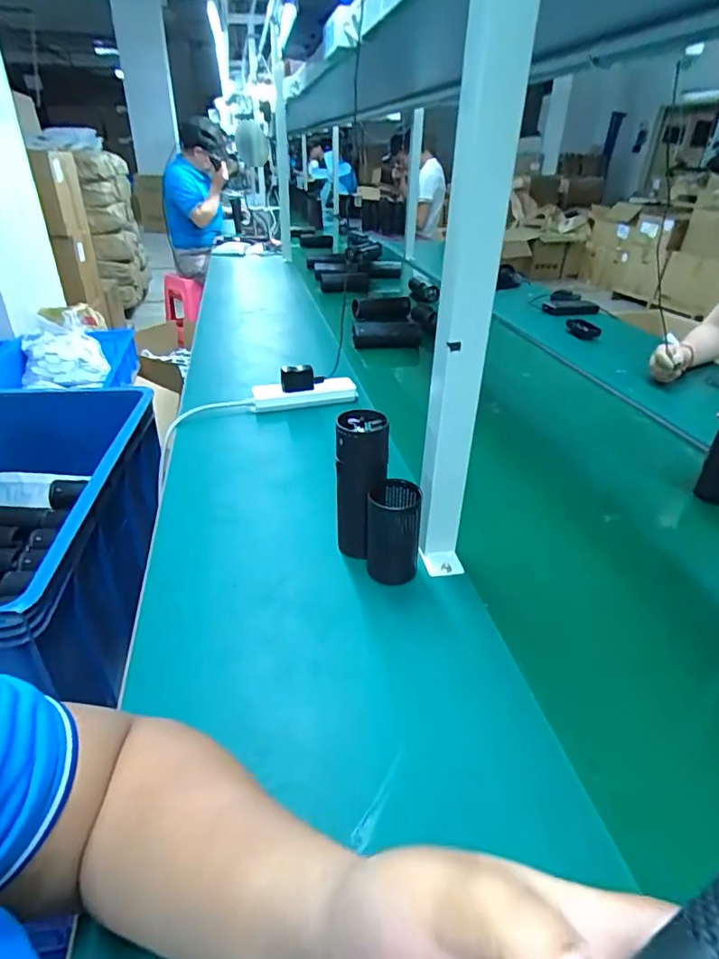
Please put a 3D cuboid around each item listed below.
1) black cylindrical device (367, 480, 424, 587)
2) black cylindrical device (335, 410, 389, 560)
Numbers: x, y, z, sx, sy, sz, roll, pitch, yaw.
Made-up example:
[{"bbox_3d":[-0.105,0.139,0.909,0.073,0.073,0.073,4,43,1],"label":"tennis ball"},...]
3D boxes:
[{"bbox_3d":[0.037,0.056,0.557,0.053,0.109,0.053,1,31,-1],"label":"black cylindrical device"},{"bbox_3d":[0.004,0.011,0.578,0.053,0.165,0.049,1,31,-1],"label":"black cylindrical device"}]

